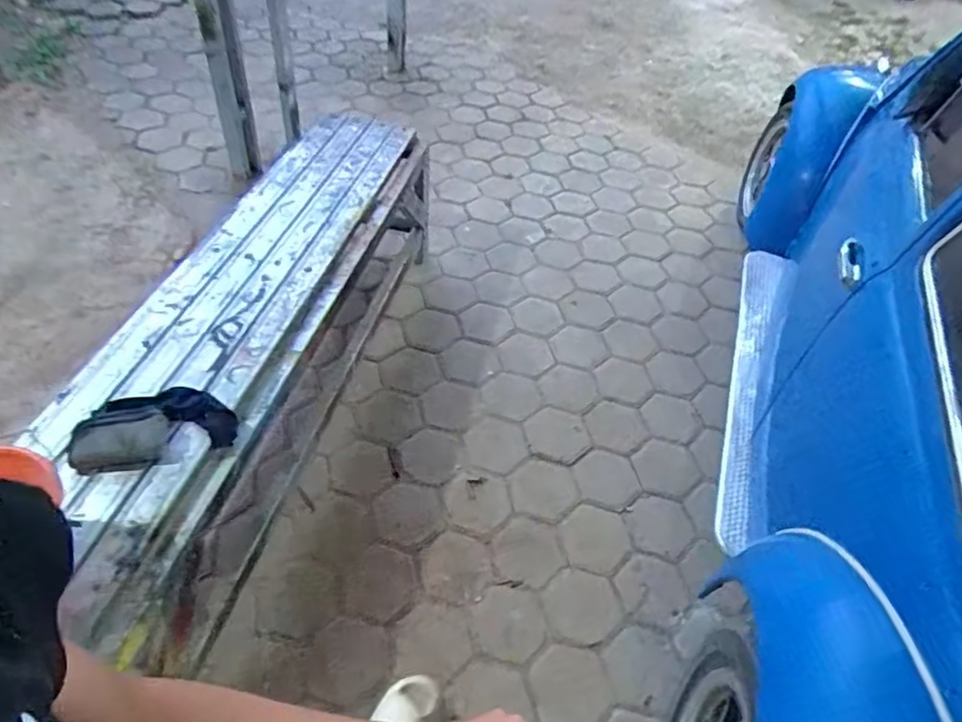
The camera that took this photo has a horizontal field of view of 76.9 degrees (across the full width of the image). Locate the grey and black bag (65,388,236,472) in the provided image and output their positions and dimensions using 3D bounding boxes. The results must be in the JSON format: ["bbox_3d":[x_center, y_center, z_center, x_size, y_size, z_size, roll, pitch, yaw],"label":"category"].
[{"bbox_3d":[-0.635,0.130,1.176,0.280,0.082,0.144,-20,54,-25],"label":"grey and black bag"}]

